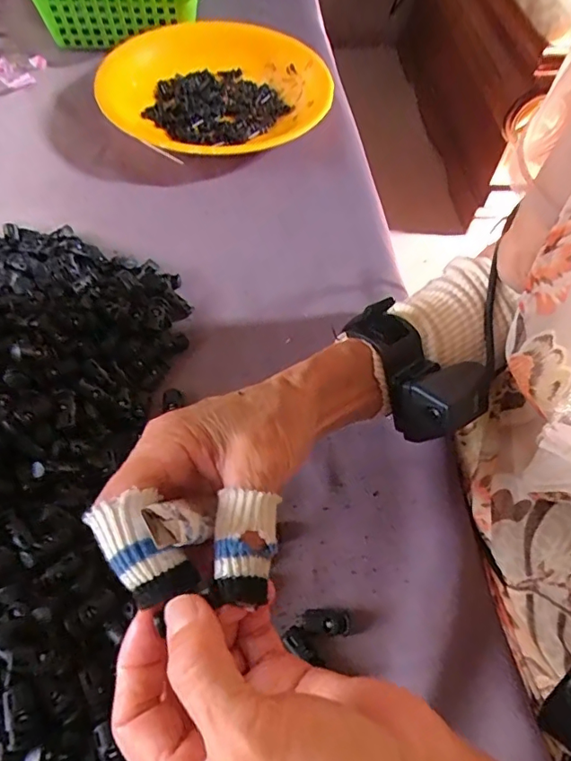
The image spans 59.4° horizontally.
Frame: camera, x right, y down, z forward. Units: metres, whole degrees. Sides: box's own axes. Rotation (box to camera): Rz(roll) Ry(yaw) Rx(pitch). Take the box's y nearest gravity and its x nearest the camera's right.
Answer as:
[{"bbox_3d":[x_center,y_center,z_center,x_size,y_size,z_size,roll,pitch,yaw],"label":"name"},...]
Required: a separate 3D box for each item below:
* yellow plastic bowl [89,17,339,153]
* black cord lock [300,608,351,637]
[{"bbox_3d":[-0.075,-0.317,0.550,0.237,0.037,0.242,2,58,-3],"label":"yellow plastic bowl"},{"bbox_3d":[0.024,0.142,0.294,0.028,0.006,0.014,5,58,-1],"label":"black cord lock"}]

